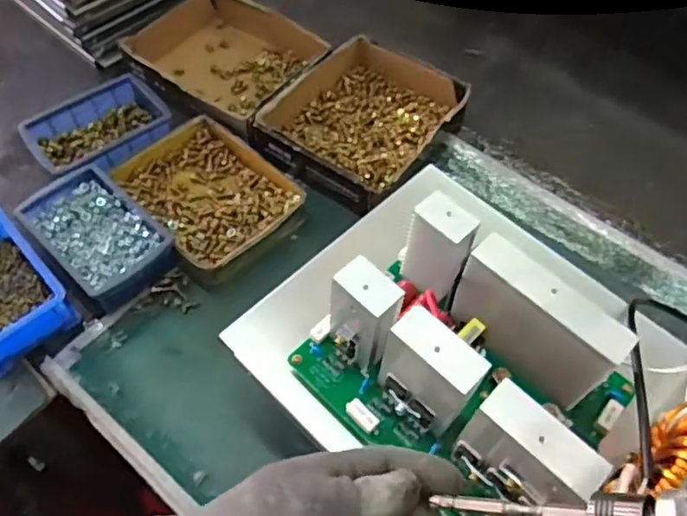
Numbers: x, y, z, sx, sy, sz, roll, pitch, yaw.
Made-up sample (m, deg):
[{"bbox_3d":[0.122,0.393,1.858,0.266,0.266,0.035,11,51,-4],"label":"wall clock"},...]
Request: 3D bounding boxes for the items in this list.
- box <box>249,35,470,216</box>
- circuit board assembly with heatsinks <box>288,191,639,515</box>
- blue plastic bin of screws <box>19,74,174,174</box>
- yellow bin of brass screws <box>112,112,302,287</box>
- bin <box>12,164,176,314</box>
[{"bbox_3d":[0.024,-0.169,0.699,0.185,0.051,0.220,31,62,17],"label":"box"},{"bbox_3d":[0.078,0.066,0.376,0.145,0.090,0.190,-40,66,-22],"label":"circuit board assembly with heatsinks"},{"bbox_3d":[-0.274,-0.140,0.670,0.141,0.048,0.108,-39,66,-22],"label":"blue plastic bin of screws"},{"bbox_3d":[-0.146,-0.069,0.639,0.143,0.037,0.186,-39,66,-22],"label":"yellow bin of brass screws"},{"bbox_3d":[-0.249,-0.021,0.599,0.150,0.041,0.097,39,65,21],"label":"bin"}]

